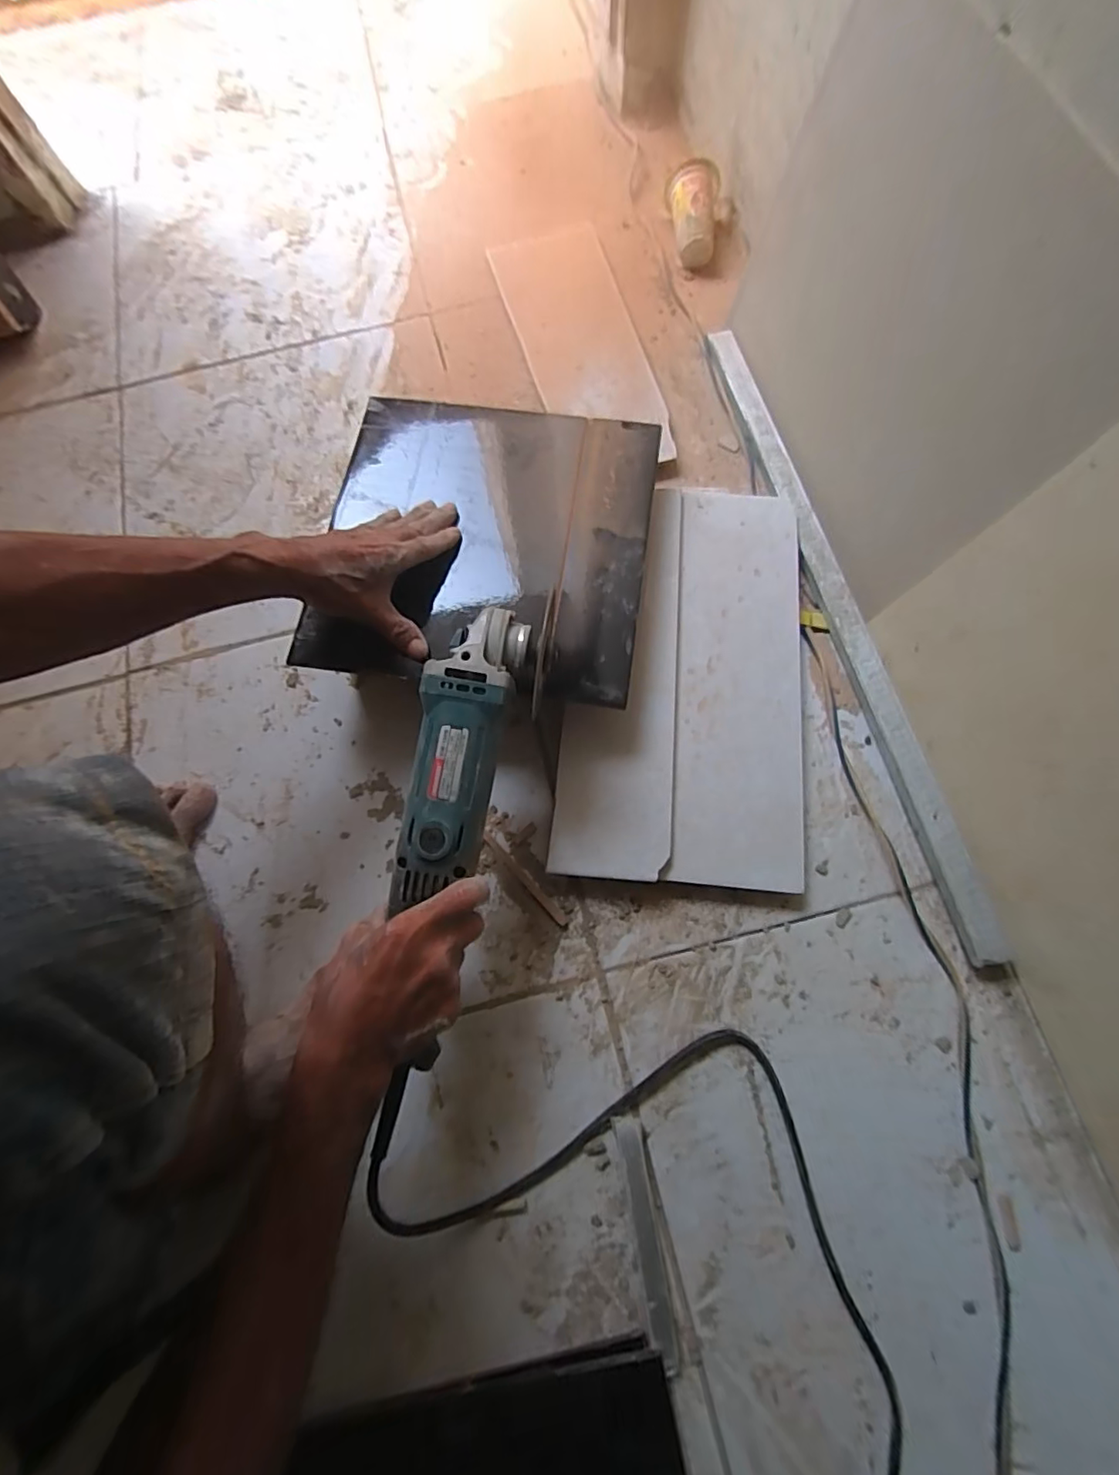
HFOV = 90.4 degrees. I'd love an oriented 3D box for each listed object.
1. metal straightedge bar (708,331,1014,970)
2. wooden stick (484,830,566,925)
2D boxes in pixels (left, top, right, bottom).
[{"bbox_3d":[0.277,-0.144,0.564,0.041,0.025,0.693,-13,73,-2],"label":"metal straightedge bar"},{"bbox_3d":[-0.032,0.128,0.508,0.010,0.004,0.108,-41,76,-12],"label":"wooden stick"}]

